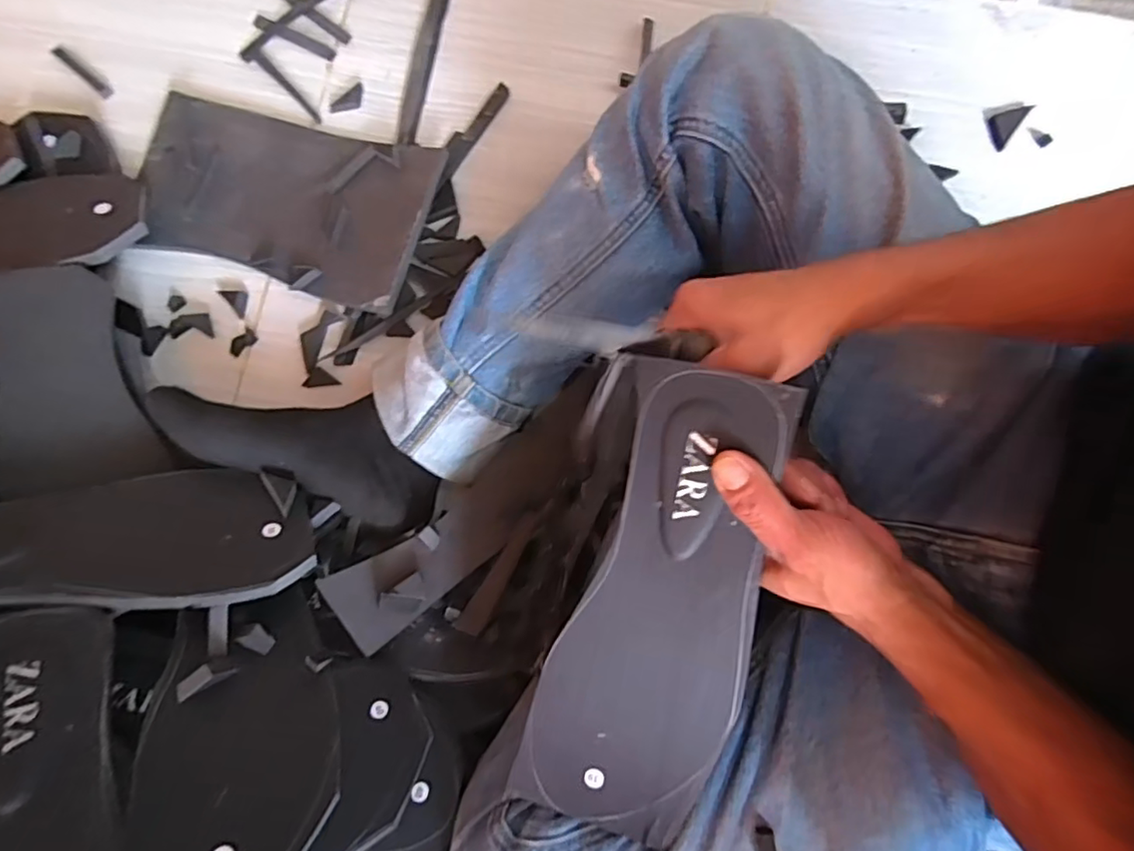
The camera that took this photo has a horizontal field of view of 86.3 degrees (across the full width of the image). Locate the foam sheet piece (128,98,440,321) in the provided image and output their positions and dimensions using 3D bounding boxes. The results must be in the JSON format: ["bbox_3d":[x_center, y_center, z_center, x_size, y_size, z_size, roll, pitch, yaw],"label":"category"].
[{"bbox_3d":[-0.248,-0.201,0.531,0.253,0.017,0.156,15,78,5],"label":"foam sheet piece"}]

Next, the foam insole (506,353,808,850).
[{"bbox_3d":[0.048,0.098,0.317,0.099,0.007,0.255,15,100,6],"label":"foam insole"}]

